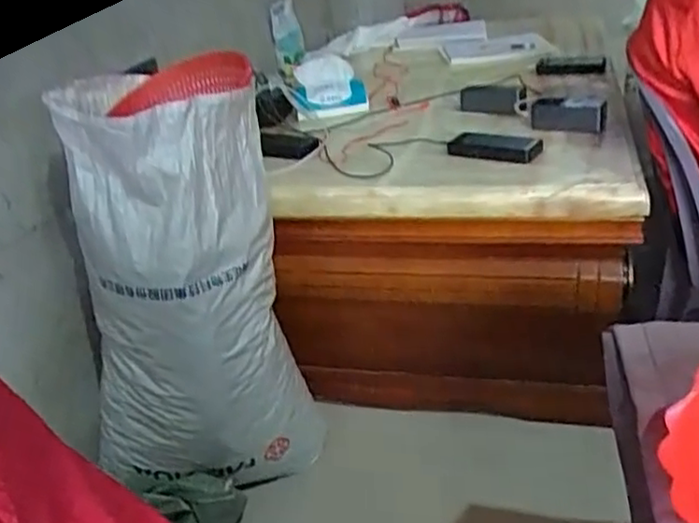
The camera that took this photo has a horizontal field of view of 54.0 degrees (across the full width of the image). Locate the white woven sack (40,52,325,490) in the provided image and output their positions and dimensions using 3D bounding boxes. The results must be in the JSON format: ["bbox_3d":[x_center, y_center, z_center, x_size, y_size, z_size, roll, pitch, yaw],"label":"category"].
[{"bbox_3d":[-0.248,0.036,1.102,0.285,0.608,0.346,-13,28,-11],"label":"white woven sack"}]

